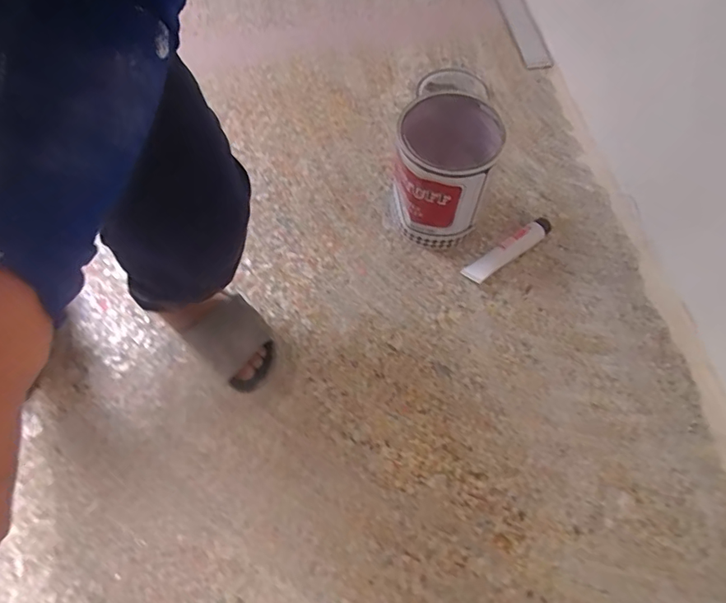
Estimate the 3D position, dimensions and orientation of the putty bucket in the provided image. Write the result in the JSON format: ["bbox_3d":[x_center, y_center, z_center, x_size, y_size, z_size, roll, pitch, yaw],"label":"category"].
[{"bbox_3d":[0.129,-0.204,0.799,0.151,0.189,0.163,1,65,-1],"label":"putty bucket"}]

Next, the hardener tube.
[{"bbox_3d":[0.249,-0.091,0.834,0.177,0.035,0.040,-33,70,-15],"label":"hardener tube"}]

